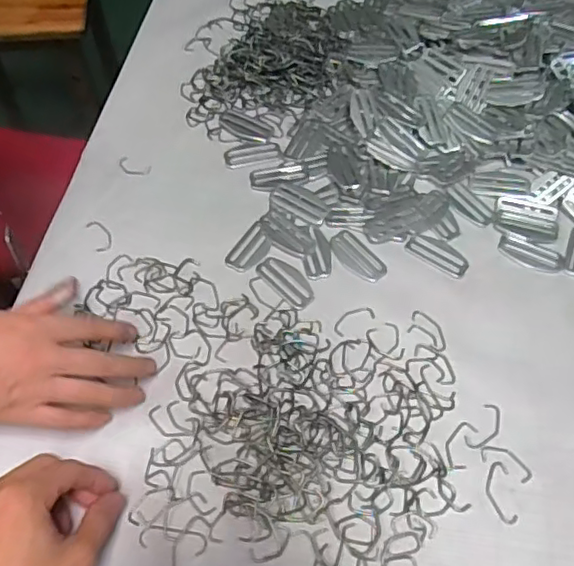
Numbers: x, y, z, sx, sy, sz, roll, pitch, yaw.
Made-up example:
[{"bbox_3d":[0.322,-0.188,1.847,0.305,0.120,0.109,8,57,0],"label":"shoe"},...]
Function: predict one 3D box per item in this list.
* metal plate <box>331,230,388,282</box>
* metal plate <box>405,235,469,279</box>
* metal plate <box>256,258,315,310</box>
[{"bbox_3d":[0.065,-0.024,0.546,0.031,0.005,0.058,-39,67,-23],"label":"metal plate"},{"bbox_3d":[0.142,-0.028,0.554,0.059,0.004,0.030,32,62,17],"label":"metal plate"},{"bbox_3d":[0.000,-0.003,0.527,0.028,0.004,0.061,-36,66,-21],"label":"metal plate"}]

